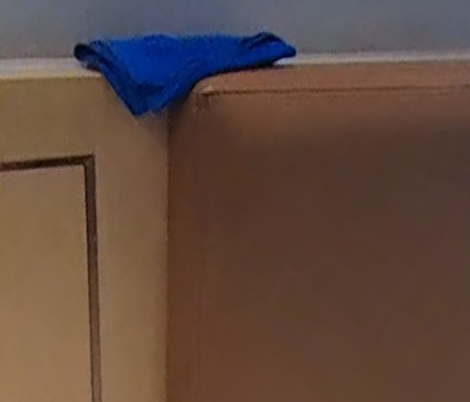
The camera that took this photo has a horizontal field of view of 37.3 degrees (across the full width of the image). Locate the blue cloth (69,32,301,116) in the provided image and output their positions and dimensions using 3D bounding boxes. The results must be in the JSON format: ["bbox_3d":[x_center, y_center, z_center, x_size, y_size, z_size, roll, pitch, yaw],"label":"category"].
[{"bbox_3d":[-0.038,-0.105,0.543,0.154,0.045,0.077,-6,22,-23],"label":"blue cloth"}]

